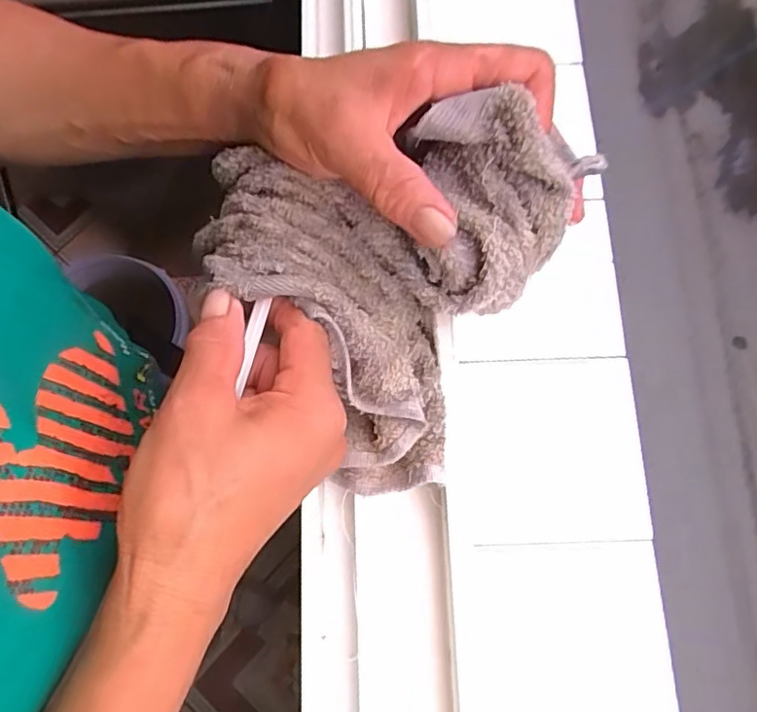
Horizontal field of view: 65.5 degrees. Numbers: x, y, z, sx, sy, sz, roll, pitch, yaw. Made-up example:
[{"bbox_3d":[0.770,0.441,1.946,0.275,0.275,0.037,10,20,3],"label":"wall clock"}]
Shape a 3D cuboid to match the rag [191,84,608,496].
[{"bbox_3d":[-0.012,-0.038,0.261,0.146,0.091,0.155,27,76,8],"label":"rag"}]

